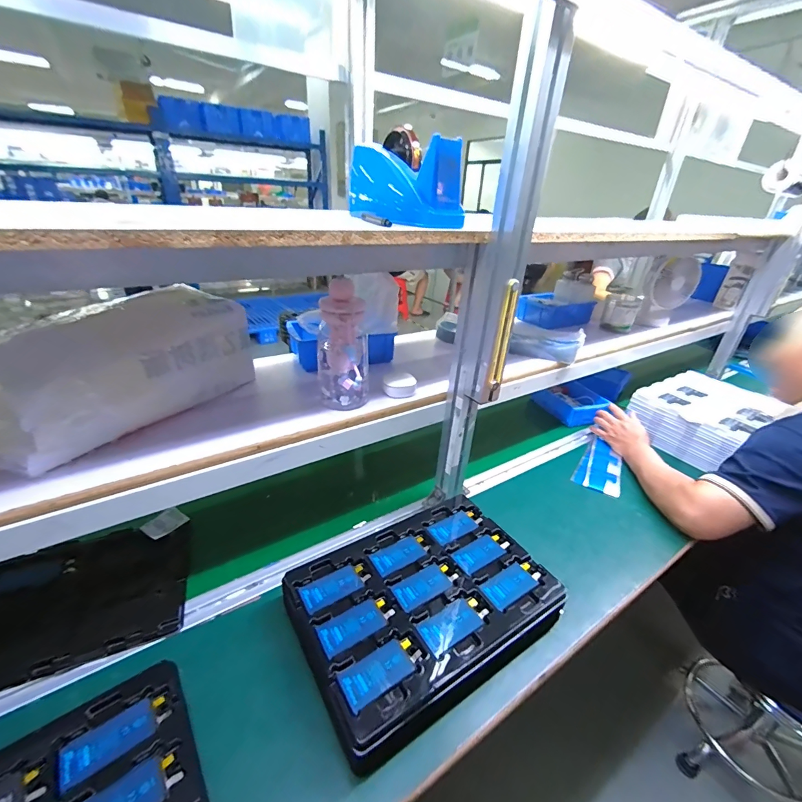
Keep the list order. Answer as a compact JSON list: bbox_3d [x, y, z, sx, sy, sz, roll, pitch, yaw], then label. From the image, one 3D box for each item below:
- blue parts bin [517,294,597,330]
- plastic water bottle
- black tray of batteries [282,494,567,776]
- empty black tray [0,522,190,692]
[{"bbox_3d":[0.447,-0.259,1.113,0.198,0.074,0.123,-9,30,-21],"label":"blue parts bin"},{"bbox_3d":[-0.087,-0.075,0.580,0.077,0.185,0.072,0,28,-6],"label":"plastic water bottle"},{"bbox_3d":[0.032,0.280,0.549,0.341,0.052,0.235,-15,33,-30],"label":"black tray of batteries"},{"bbox_3d":[-0.469,0.286,0.554,0.285,0.037,0.218,-9,31,-22],"label":"empty black tray"}]

